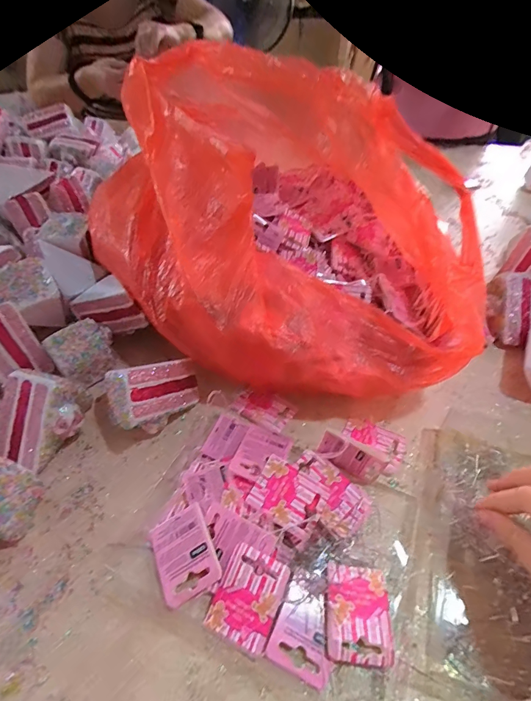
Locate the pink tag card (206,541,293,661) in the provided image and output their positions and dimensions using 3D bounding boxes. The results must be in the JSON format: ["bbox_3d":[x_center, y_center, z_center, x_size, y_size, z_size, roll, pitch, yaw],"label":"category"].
[{"bbox_3d":[-0.012,0.177,0.263,0.044,0.004,0.058,20,71,19],"label":"pink tag card"}]

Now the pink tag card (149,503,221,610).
[{"bbox_3d":[-0.063,0.156,0.282,0.046,0.009,0.059,-31,53,-2],"label":"pink tag card"}]

